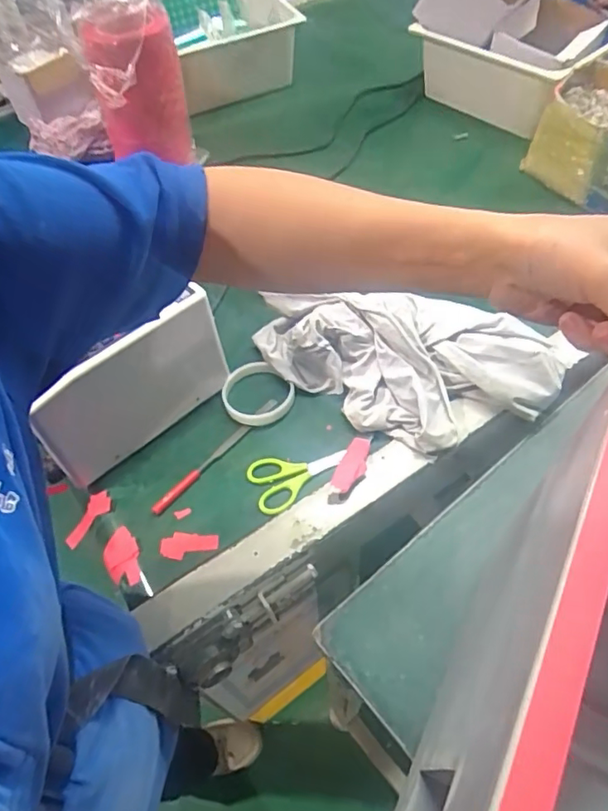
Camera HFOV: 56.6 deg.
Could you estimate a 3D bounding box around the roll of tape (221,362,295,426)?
[{"bbox_3d":[-0.057,-0.014,0.657,0.082,0.017,0.077,-2,56,4],"label":"roll of tape"}]

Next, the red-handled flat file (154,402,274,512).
[{"bbox_3d":[-0.096,0.051,0.619,0.013,0.013,0.180,34,66,24],"label":"red-handled flat file"}]

